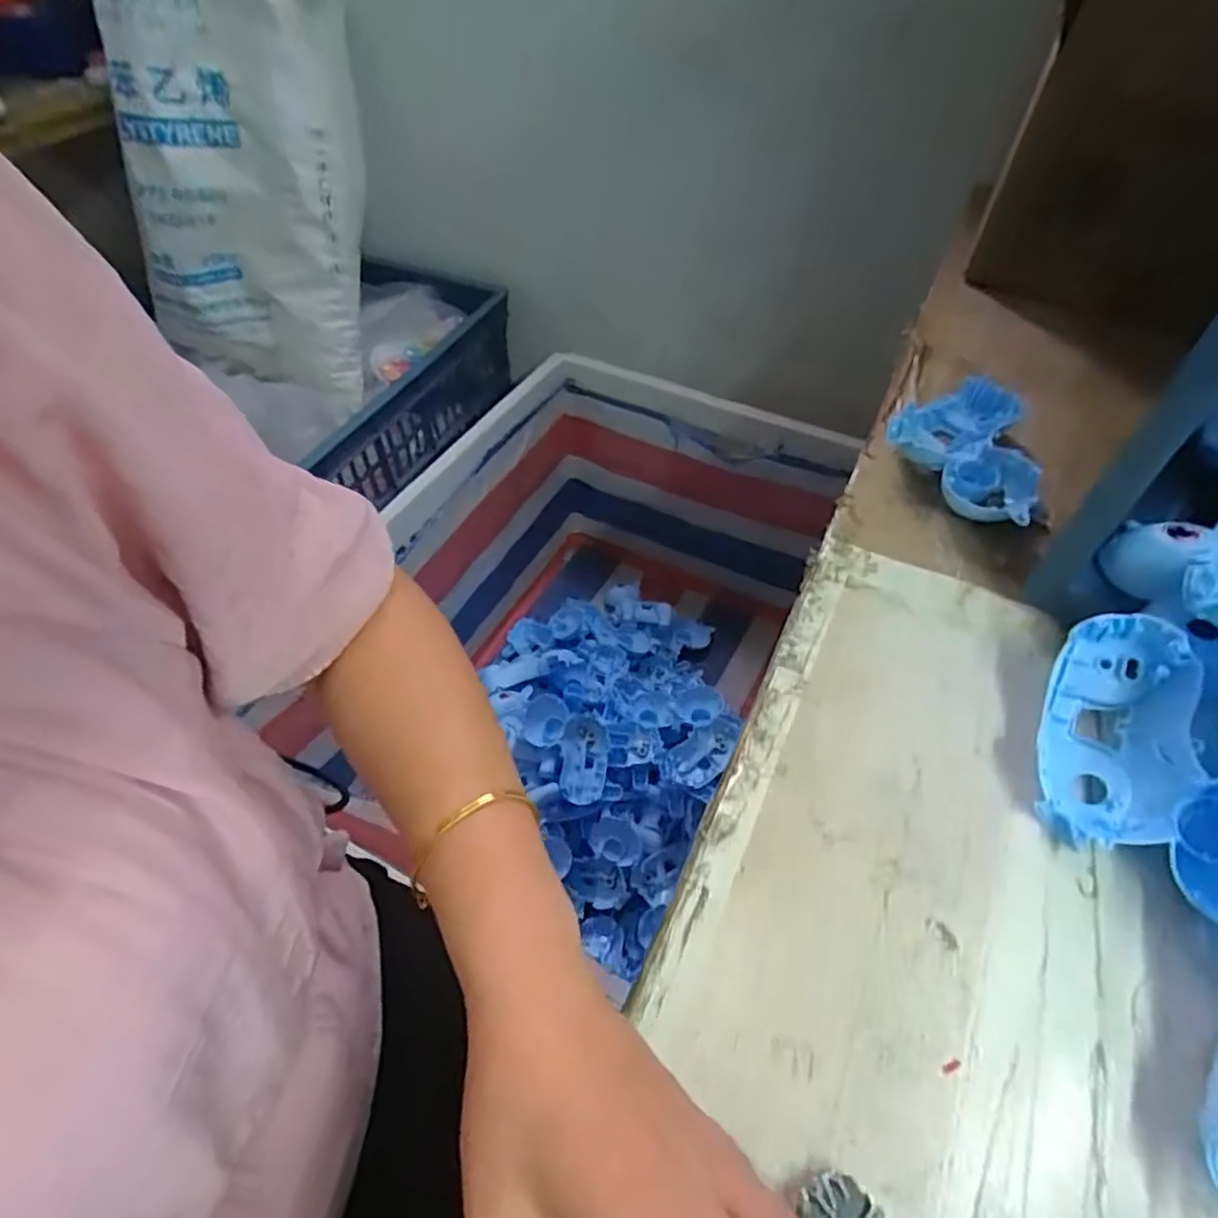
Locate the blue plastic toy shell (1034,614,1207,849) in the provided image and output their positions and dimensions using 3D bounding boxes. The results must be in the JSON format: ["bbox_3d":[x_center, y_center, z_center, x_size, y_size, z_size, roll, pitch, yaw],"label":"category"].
[{"bbox_3d":[0.272,0.066,0.364,0.065,0.029,0.121,10,79,34],"label":"blue plastic toy shell"}]

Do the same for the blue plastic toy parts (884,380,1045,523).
[{"bbox_3d":[0.278,-0.127,0.532,0.115,0.033,0.151,25,55,17],"label":"blue plastic toy parts"}]

